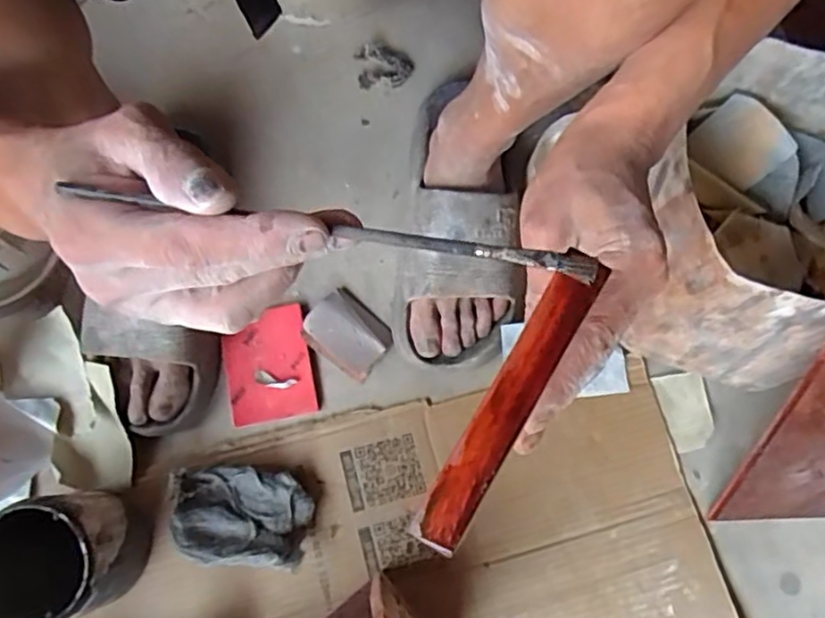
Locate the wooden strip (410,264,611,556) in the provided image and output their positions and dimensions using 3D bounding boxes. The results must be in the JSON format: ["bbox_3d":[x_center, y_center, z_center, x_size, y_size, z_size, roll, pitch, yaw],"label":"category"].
[{"bbox_3d":[0.032,0.037,0.247,0.019,0.004,0.110,28,92,7],"label":"wooden strip"}]

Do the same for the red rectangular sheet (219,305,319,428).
[{"bbox_3d":[-0.129,0.050,0.603,0.074,0.007,0.097,-12,75,-4],"label":"red rectangular sheet"}]

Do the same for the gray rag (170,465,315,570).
[{"bbox_3d":[-0.142,0.169,0.554,0.113,0.032,0.074,3,74,0],"label":"gray rag"}]

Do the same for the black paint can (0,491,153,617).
[{"bbox_3d":[-0.257,0.182,0.491,0.087,0.115,0.083,0,74,-1],"label":"black paint can"}]

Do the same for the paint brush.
[{"bbox_3d":[-0.031,-0.029,0.249,0.195,0.006,0.006,9,74,4],"label":"paint brush"}]

